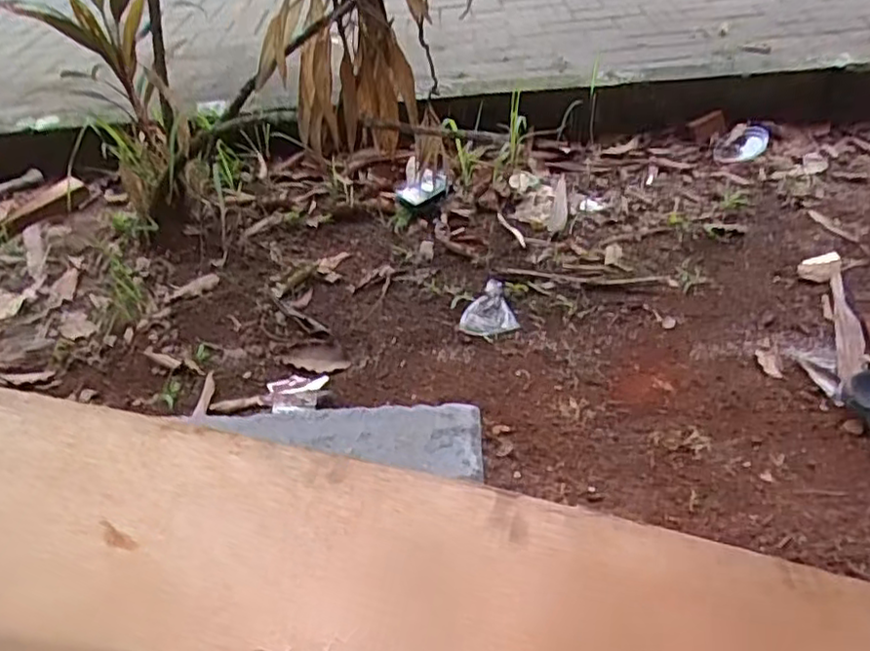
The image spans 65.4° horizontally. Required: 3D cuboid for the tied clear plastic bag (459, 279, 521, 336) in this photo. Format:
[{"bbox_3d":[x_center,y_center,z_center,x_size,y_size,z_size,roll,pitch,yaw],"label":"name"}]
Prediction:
[{"bbox_3d":[0.073,-0.028,1.021,0.081,0.010,0.122,-9,39,-4],"label":"tied clear plastic bag"}]

